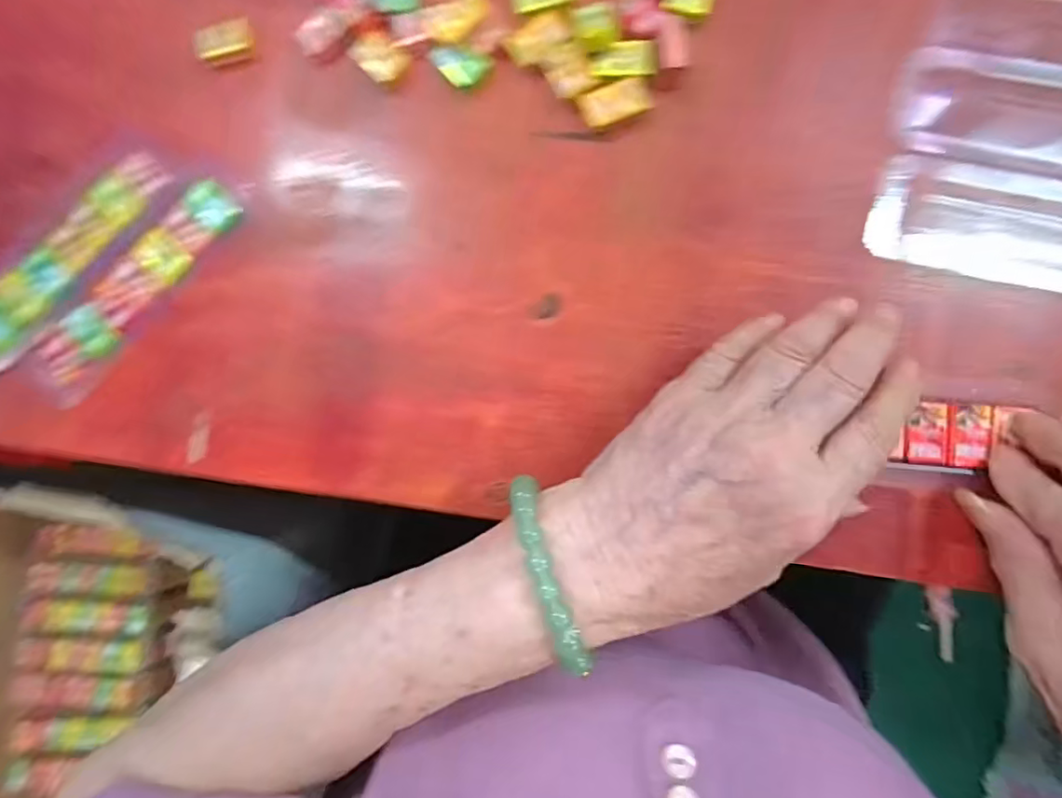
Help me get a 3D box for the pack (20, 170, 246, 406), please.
[{"bbox_3d":[-0.195,-0.055,0.278,0.035,0.010,0.134,41,93,7],"label":"pack"}]

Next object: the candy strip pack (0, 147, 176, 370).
[{"bbox_3d":[-0.234,-0.067,0.283,0.138,0.010,0.037,-43,84,4],"label":"candy strip pack"}]

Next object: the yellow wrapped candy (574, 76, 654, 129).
[{"bbox_3d":[0.039,-0.136,0.257,0.031,0.004,0.019,-20,86,6],"label":"yellow wrapped candy"}]

